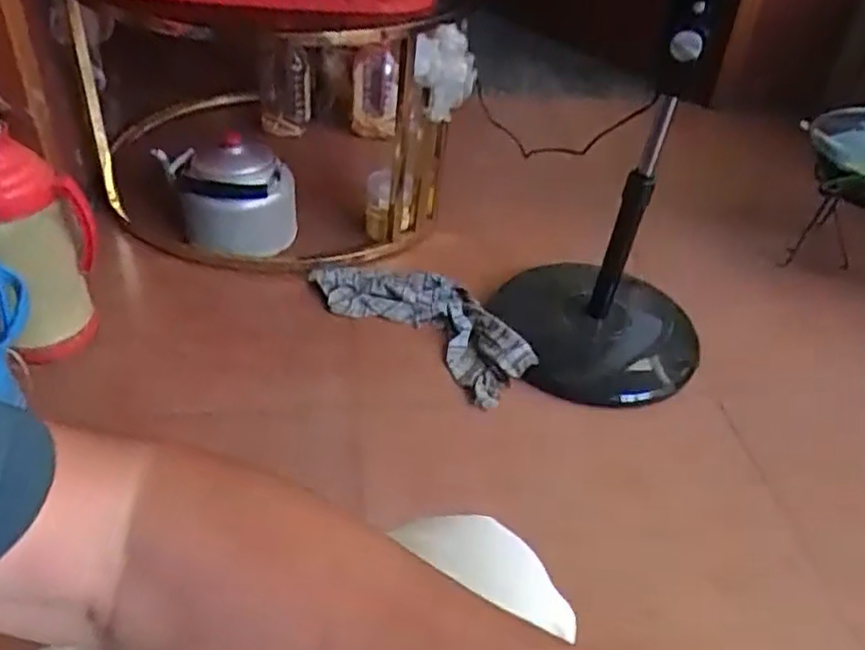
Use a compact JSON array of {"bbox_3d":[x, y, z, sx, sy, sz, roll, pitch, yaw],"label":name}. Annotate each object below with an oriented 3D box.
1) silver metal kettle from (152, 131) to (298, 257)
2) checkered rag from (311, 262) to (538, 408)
[{"bbox_3d":[-0.372,-0.241,1.376,0.220,0.166,0.227,-9,42,-17],"label":"silver metal kettle"},{"bbox_3d":[-0.013,-0.016,1.325,0.424,0.070,0.171,29,45,25],"label":"checkered rag"}]

